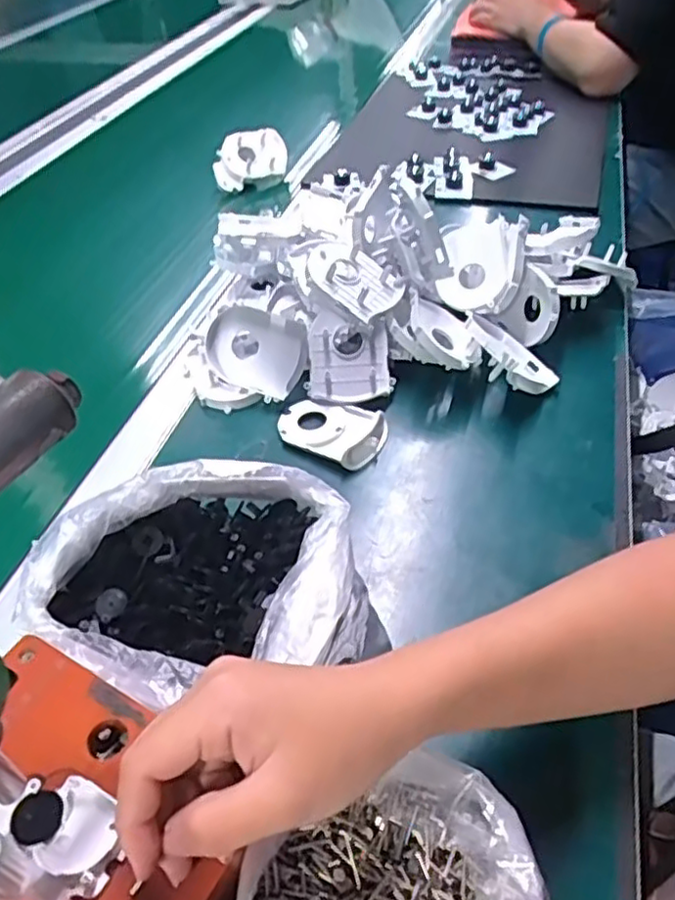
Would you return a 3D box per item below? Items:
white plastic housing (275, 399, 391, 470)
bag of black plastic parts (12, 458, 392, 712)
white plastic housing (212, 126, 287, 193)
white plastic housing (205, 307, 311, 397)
[{"bbox_3d":[-0.005,-0.017,0.538,0.086,0.017,0.056,20,49,21],"label":"white plastic housing"},{"bbox_3d":[-0.077,0.080,0.407,0.185,0.064,0.147,-16,46,-13],"label":"bag of black plastic parts"},{"bbox_3d":[-0.114,-0.374,0.879,0.095,0.063,0.037,-22,13,-14],"label":"white plastic housing"},{"bbox_3d":[-0.067,-0.082,0.571,0.082,0.063,0.028,14,7,3],"label":"white plastic housing"}]

